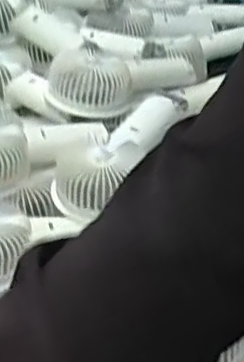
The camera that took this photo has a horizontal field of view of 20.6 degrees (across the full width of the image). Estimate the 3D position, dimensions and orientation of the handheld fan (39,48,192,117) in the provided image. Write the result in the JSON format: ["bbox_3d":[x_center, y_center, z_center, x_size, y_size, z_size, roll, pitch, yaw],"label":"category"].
[{"bbox_3d":[0.007,-0.109,0.697,0.174,0.047,0.068,-15,36,-30],"label":"handheld fan"}]

